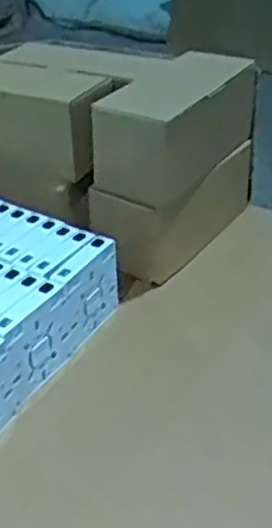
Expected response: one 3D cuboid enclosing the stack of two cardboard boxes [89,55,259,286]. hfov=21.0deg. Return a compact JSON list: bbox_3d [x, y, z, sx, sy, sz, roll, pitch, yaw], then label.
[{"bbox_3d":[0.048,-0.111,0.827,0.107,0.184,0.183,18,39,32],"label":"stack of two cardboard boxes"}]

